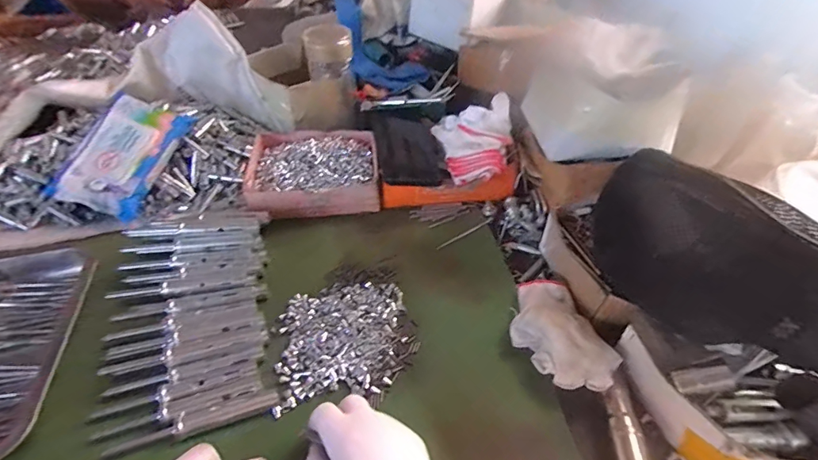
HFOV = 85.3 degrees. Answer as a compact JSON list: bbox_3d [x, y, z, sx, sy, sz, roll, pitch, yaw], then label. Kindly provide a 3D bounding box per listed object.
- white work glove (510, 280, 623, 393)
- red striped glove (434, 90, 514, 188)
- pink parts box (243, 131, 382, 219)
[{"bbox_3d":[0.146,0.097,0.435,0.075,0.034,0.126,-16,47,-17],"label":"white work glove"},{"bbox_3d":[0.084,-0.131,0.607,0.099,0.065,0.149,6,44,5],"label":"red striped glove"},{"bbox_3d":[-0.134,-0.085,0.630,0.182,0.043,0.153,-8,45,-10],"label":"pink parts box"}]

